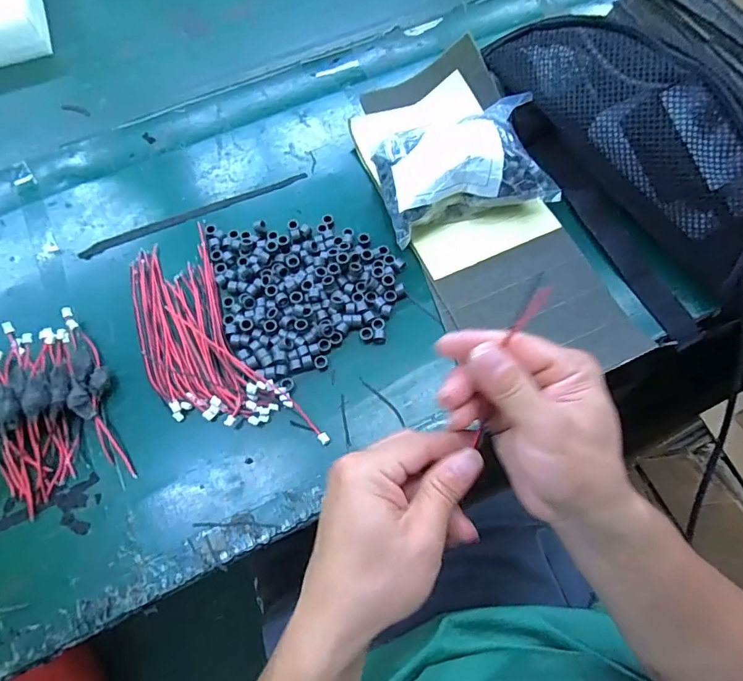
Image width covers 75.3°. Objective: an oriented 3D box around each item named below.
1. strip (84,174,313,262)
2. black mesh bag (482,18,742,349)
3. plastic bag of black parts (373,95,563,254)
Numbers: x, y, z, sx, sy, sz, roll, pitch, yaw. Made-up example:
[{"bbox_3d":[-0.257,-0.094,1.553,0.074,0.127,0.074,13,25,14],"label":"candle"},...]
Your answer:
[{"bbox_3d":[-0.155,-0.113,0.426,0.203,0.004,0.012,-23,71,-8],"label":"strip"},{"bbox_3d":[0.199,-0.147,0.368,0.049,0.122,0.281,-25,75,-44],"label":"black mesh bag"},{"bbox_3d":[0.073,-0.140,0.400,0.134,0.055,0.096,-16,70,-6],"label":"plastic bag of black parts"}]

